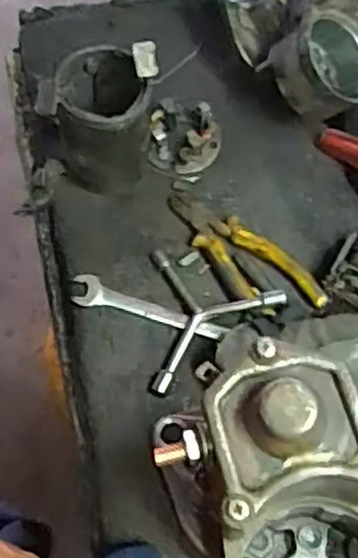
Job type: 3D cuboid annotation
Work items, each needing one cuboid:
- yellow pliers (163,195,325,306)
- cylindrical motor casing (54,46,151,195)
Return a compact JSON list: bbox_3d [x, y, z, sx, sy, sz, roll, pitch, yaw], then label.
[{"bbox_3d":[0.048,-0.019,0.621,0.162,0.016,0.055,39,69,17],"label":"yellow pliers"},{"bbox_3d":[-0.062,-0.125,0.605,0.072,0.126,0.076,0,63,0],"label":"cylindrical motor casing"}]

